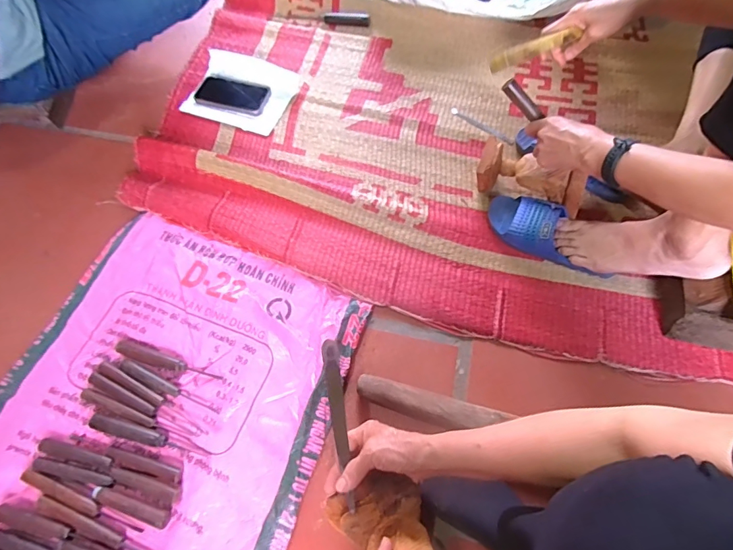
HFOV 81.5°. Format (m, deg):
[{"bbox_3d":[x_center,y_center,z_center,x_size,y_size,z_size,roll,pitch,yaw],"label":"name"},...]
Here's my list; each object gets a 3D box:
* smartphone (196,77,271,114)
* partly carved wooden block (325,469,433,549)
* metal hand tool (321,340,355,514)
[{"bbox_3d":[-0.278,-0.373,0.888,0.151,0.015,0.070,12,66,7],"label":"smartphone"},{"bbox_3d":[0.037,0.295,0.453,0.093,0.169,0.067,-32,111,-12],"label":"partly carved wooden block"},{"bbox_3d":[-0.034,0.176,0.515,0.018,0.011,0.194,-9,71,-3],"label":"metal hand tool"}]

